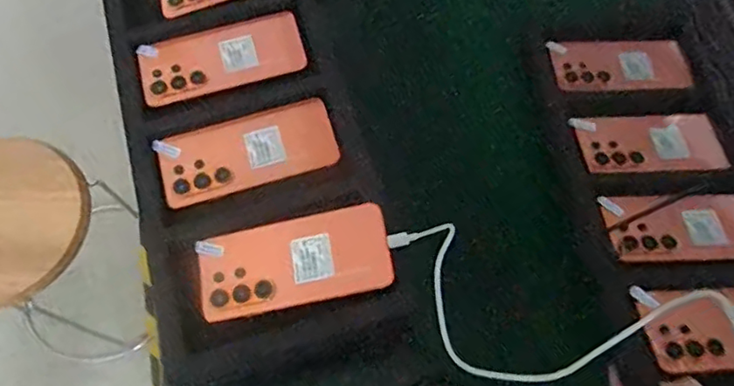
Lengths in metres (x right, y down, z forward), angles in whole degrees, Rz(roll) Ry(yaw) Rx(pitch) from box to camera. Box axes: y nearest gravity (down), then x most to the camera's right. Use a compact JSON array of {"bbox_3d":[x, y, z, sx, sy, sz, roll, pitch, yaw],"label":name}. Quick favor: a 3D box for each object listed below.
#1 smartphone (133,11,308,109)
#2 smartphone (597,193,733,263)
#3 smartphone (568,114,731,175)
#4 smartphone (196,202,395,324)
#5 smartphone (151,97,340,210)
[{"bbox_3d":[-0.150,-0.142,0.605,0.165,0.009,0.073,-15,69,-8],"label":"smartphone"},{"bbox_3d":[0.330,0.036,0.598,0.171,0.008,0.079,-1,56,-6],"label":"smartphone"},{"bbox_3d":[0.315,-0.054,0.649,0.158,0.015,0.076,-3,68,-3],"label":"smartphone"},{"bbox_3d":[-0.065,0.062,0.515,0.169,0.006,0.076,-13,68,1],"label":"smartphone"},{"bbox_3d":[-0.116,-0.041,0.568,0.167,0.010,0.078,-16,69,-8],"label":"smartphone"}]

